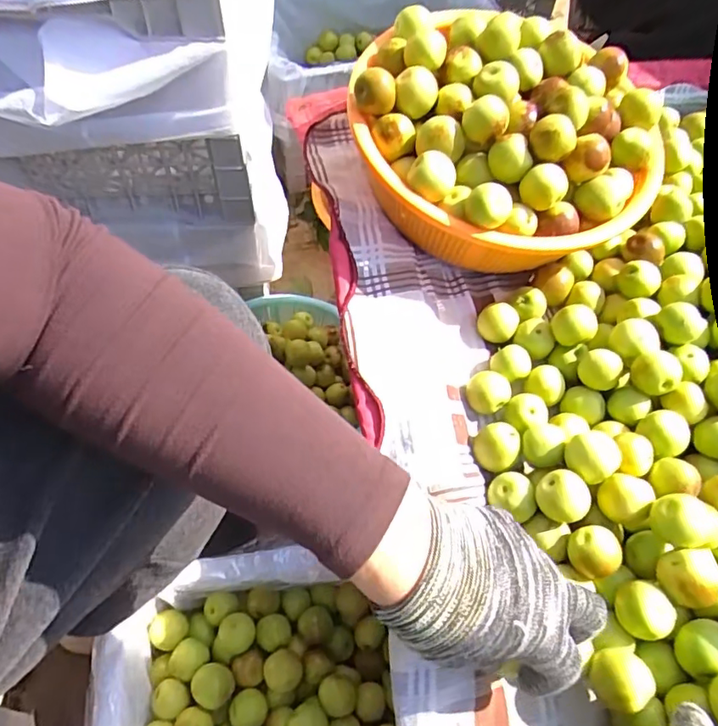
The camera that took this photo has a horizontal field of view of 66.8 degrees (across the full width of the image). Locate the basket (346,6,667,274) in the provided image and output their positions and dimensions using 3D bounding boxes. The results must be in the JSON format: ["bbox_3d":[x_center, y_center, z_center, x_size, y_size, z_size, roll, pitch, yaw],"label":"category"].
[{"bbox_3d":[0.118,-0.193,0.465,0.232,0.107,0.255,2,61,-3],"label":"basket"}]

